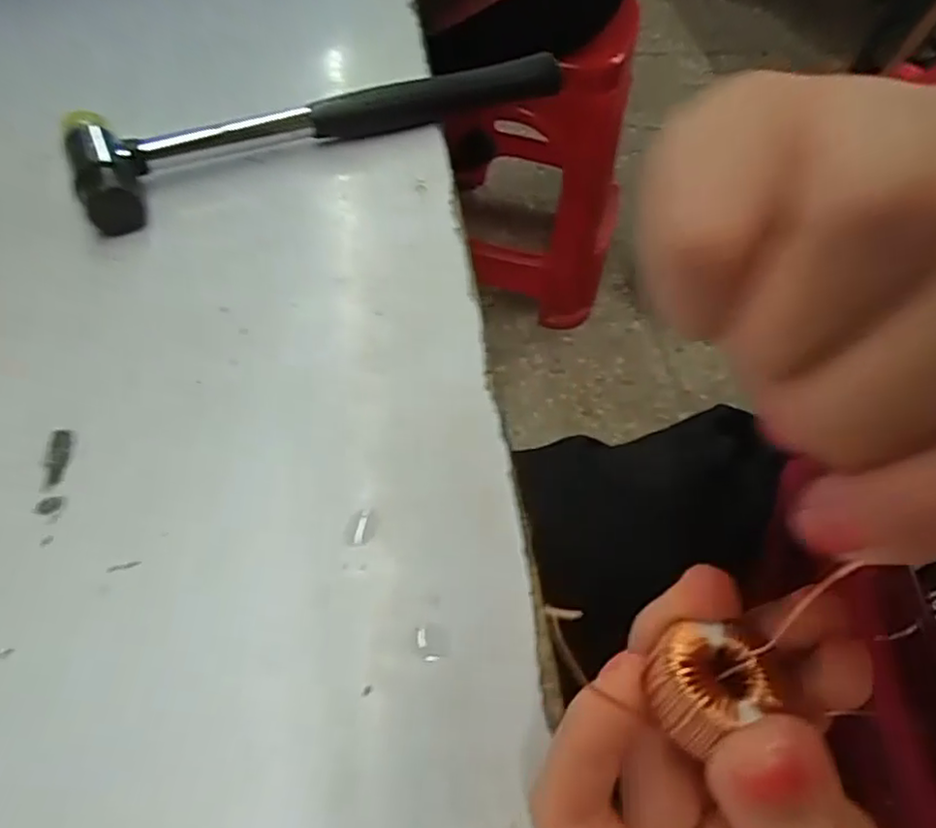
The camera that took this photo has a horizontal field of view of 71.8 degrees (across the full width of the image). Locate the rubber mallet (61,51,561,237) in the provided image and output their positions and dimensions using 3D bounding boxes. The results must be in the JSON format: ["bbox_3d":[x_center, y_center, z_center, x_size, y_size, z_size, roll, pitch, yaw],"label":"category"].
[{"bbox_3d":[-0.065,-0.144,0.309,0.231,0.022,0.052,-25,62,-19],"label":"rubber mallet"}]

